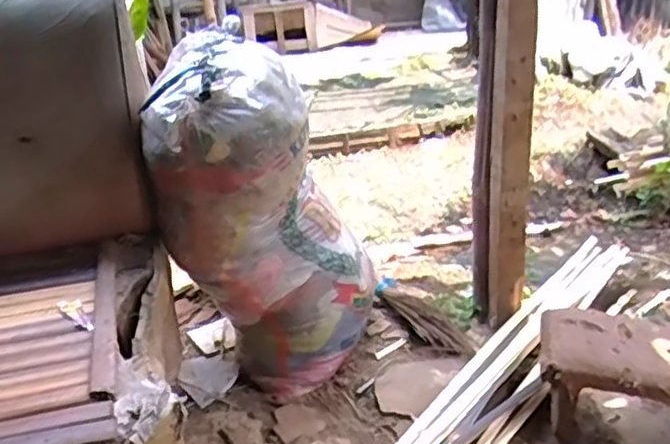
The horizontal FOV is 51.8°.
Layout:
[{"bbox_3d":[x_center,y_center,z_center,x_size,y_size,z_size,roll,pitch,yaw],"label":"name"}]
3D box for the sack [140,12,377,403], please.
[{"bbox_3d":[-0.137,0.003,1.287,0.318,0.657,0.269,-35,35,-25],"label":"sack"}]

